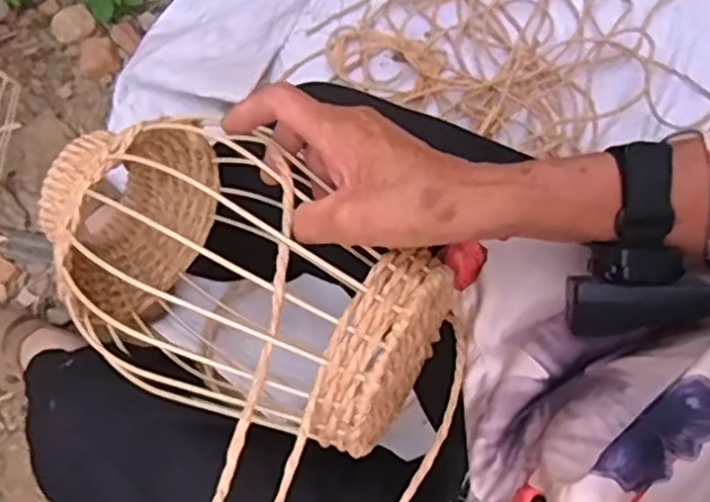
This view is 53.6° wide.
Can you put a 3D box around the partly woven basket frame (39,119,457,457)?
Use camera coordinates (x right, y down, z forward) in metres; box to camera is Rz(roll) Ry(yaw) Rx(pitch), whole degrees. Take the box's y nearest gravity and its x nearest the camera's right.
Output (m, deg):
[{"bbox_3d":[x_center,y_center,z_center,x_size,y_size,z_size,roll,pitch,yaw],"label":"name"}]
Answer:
[{"bbox_3d":[-0.071,0.005,0.427,0.250,0.157,0.124,22,74,39],"label":"partly woven basket frame"}]

